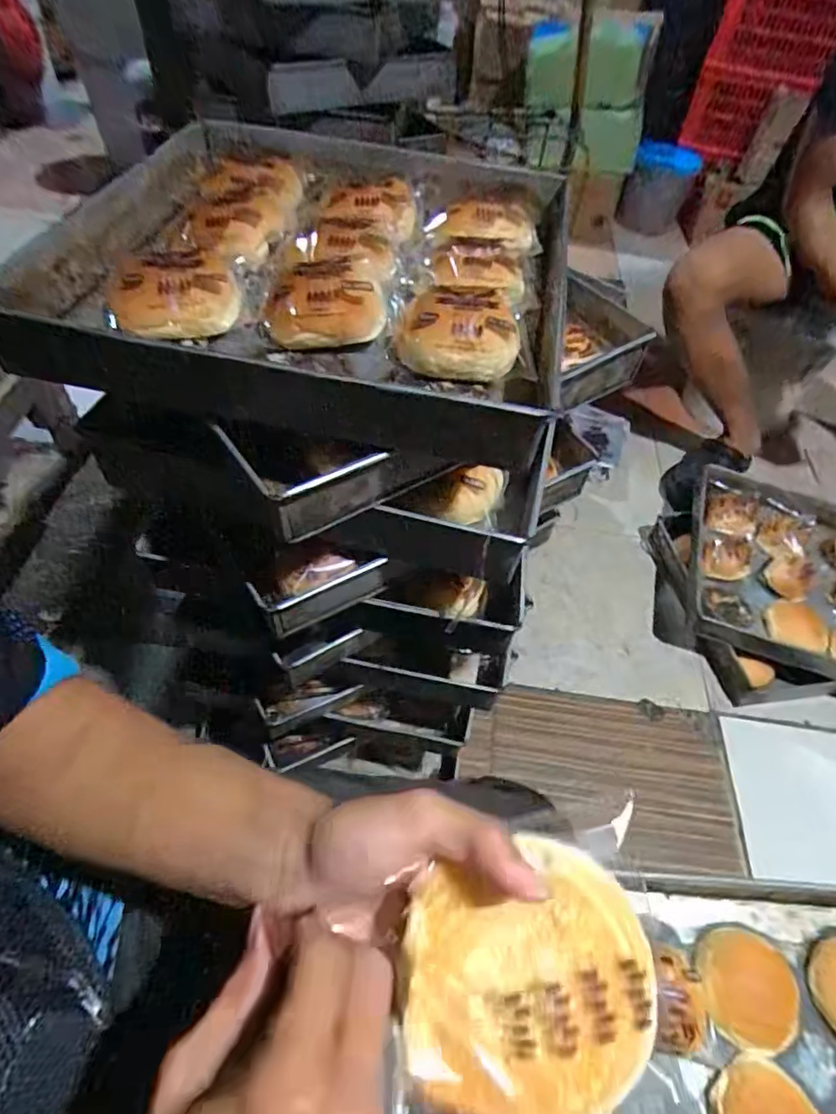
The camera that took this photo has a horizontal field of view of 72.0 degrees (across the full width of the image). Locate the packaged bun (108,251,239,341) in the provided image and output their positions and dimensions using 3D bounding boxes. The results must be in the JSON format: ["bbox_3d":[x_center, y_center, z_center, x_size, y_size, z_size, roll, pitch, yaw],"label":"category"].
[{"bbox_3d":[-0.200,-0.216,0.472,0.096,0.039,0.073,-9,54,-12],"label":"packaged bun"}]

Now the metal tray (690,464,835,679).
[{"bbox_3d":[0.764,0.029,1.153,0.435,0.074,0.473,17,54,10],"label":"metal tray"}]

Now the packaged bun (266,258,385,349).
[{"bbox_3d":[-0.077,-0.215,0.481,0.092,0.051,0.061,-3,53,-7],"label":"packaged bun"}]

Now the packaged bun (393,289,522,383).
[{"bbox_3d":[0.032,-0.187,0.475,0.097,0.044,0.076,-1,52,-6],"label":"packaged bun"}]

